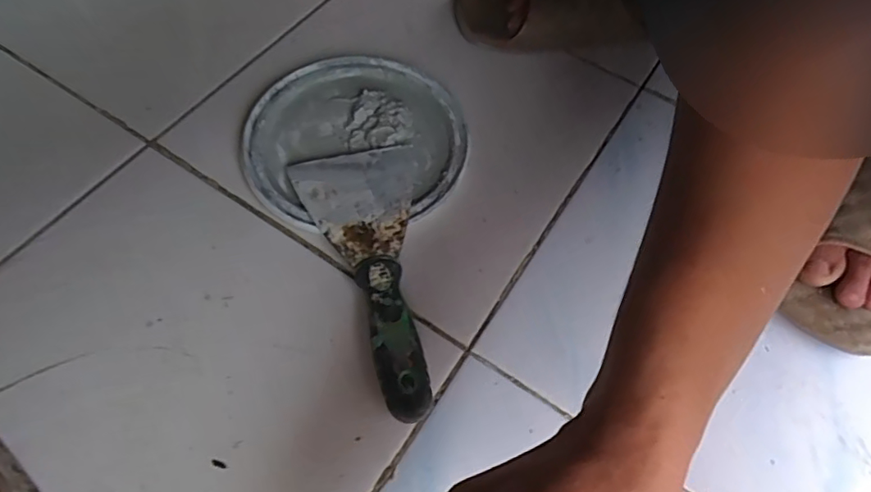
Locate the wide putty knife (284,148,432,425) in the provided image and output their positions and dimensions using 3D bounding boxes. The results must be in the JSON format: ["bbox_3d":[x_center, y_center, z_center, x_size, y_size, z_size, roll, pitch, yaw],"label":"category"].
[{"bbox_3d":[-0.043,0.016,0.367,0.084,0.025,0.199,-11,63,-9],"label":"wide putty knife"}]

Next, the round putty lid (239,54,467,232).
[{"bbox_3d":[-0.063,-0.089,0.427,0.169,0.013,0.160,-3,62,-5],"label":"round putty lid"}]

